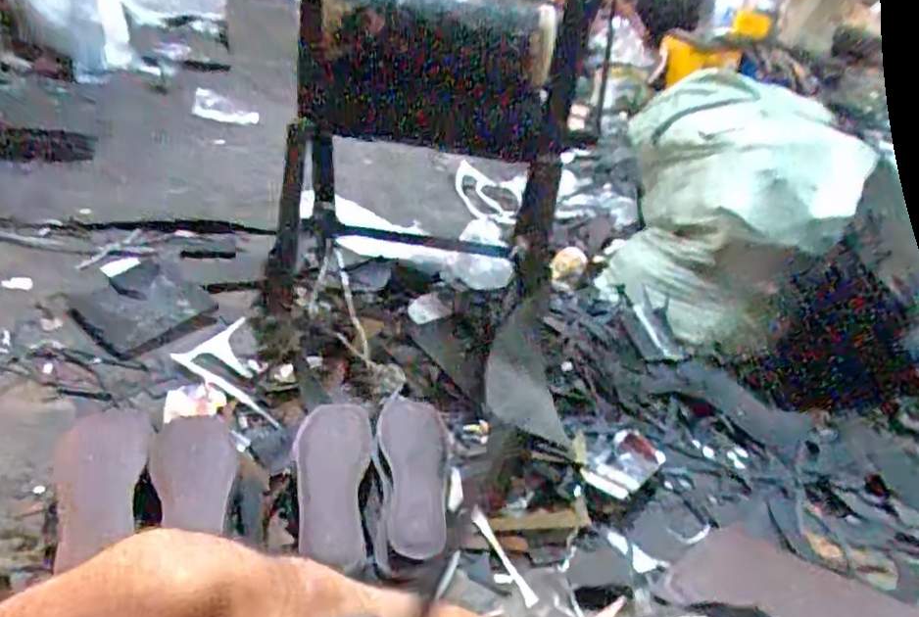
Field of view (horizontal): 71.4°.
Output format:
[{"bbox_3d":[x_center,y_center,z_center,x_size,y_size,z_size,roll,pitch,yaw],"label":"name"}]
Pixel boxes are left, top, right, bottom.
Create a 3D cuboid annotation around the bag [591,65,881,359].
[{"bbox_3d":[0.487,-0.208,1.175,0.414,0.311,0.580,20,34,13],"label":"bag"}]

